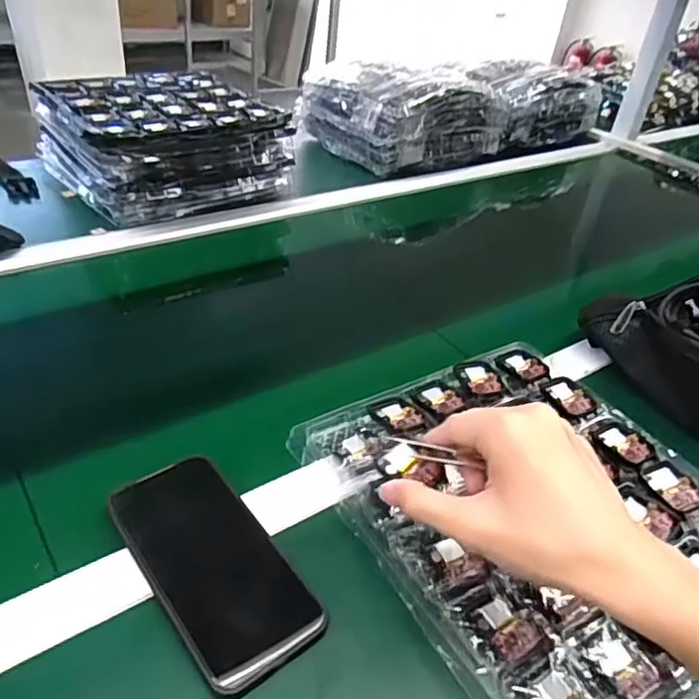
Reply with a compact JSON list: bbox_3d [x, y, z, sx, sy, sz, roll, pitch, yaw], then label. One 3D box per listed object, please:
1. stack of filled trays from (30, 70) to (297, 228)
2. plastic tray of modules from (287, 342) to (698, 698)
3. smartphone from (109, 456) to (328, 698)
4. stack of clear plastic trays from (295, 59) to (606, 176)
[{"bbox_3d":[-0.269,-0.302,0.876,0.273,0.116,0.281,-23,46,-34],"label":"stack of filled trays"},{"bbox_3d":[0.138,0.110,0.453,0.266,0.025,0.287,-17,43,-29],"label":"plastic tray of modules"},{"bbox_3d":[-0.088,0.134,0.392,0.078,0.010,0.157,-24,55,-32],"label":"smartphone"},{"bbox_3d":[0.223,-0.476,1.189,0.590,0.134,0.242,-19,44,-31],"label":"stack of clear plastic trays"}]

